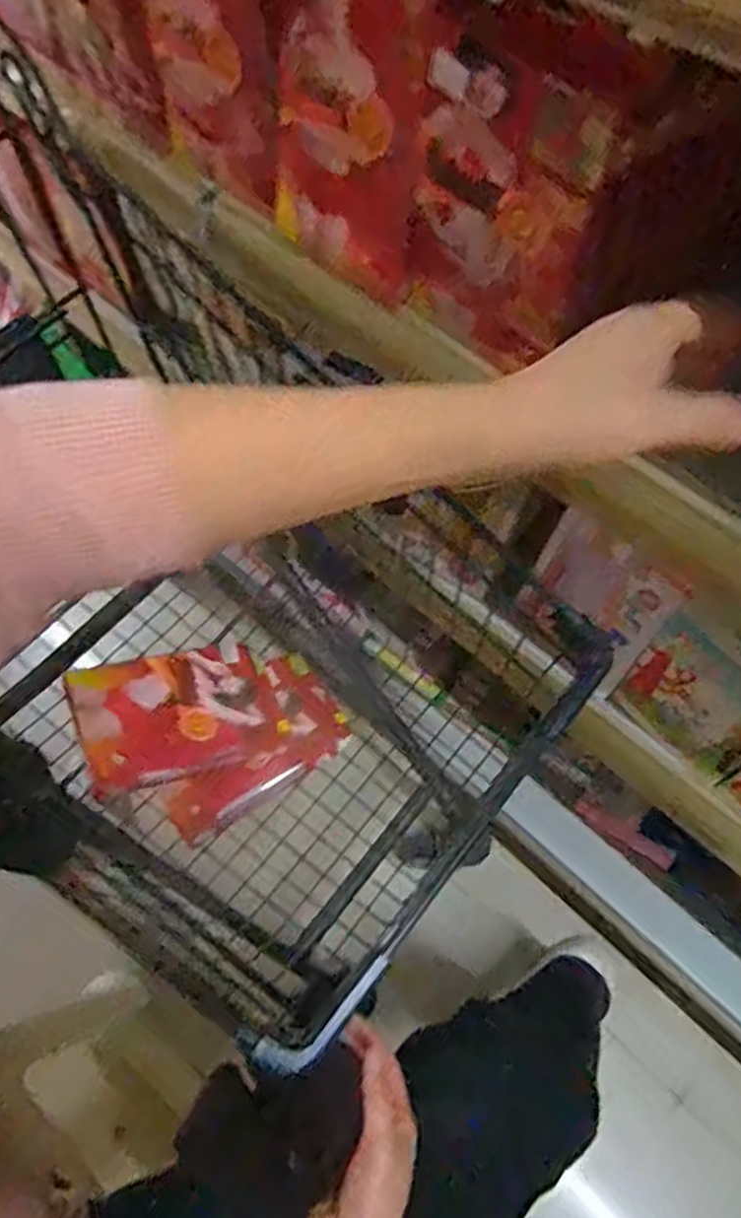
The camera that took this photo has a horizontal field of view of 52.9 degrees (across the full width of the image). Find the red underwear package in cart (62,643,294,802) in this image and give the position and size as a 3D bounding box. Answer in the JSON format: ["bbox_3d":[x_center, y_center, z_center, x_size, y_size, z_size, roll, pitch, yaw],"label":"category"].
[{"bbox_3d":[-0.171,0.094,0.683,0.182,0.033,0.114,-14,68,-29],"label":"red underwear package in cart"}]

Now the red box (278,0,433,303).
[{"bbox_3d":[-0.016,-0.278,0.440,0.023,0.162,0.110,-39,68,-19],"label":"red box"}]

